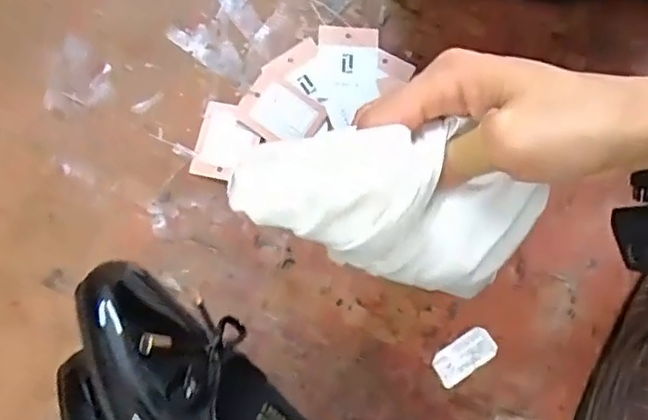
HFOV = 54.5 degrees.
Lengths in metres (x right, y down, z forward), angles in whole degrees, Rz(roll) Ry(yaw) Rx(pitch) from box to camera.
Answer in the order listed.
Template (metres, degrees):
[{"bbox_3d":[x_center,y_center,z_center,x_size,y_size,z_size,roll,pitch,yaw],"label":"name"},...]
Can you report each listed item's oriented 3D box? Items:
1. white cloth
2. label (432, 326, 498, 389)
[{"bbox_3d":[0.027,-0.004,0.272,0.126,0.044,0.057,17,75,-18],"label":"white cloth"},{"bbox_3d":[0.084,0.087,0.377,0.040,0.004,0.020,-35,74,-4],"label":"label"}]

